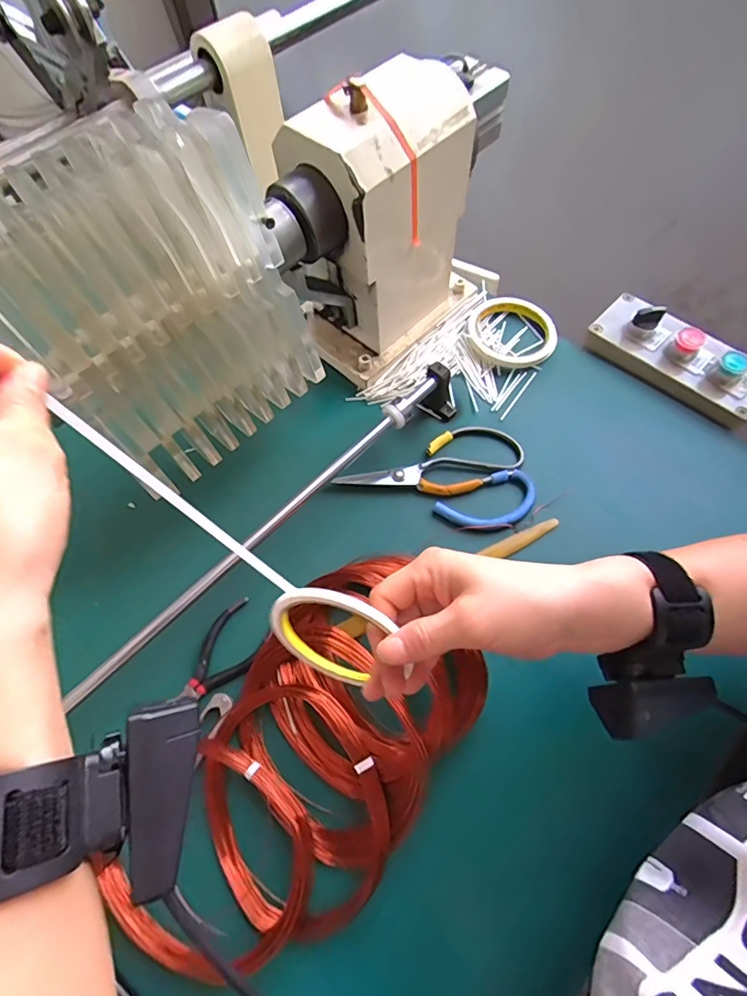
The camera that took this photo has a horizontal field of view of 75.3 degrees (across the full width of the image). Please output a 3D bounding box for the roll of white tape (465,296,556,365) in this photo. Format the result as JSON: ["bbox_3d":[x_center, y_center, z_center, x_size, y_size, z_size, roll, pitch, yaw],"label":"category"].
[{"bbox_3d":[0.148,-0.178,0.515,0.092,0.016,0.088,-1,63,3],"label":"roll of white tape"}]

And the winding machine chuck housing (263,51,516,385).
[{"bbox_3d":[0.018,-0.255,0.456,0.107,0.211,0.252,40,72,20],"label":"winding machine chuck housing"}]

